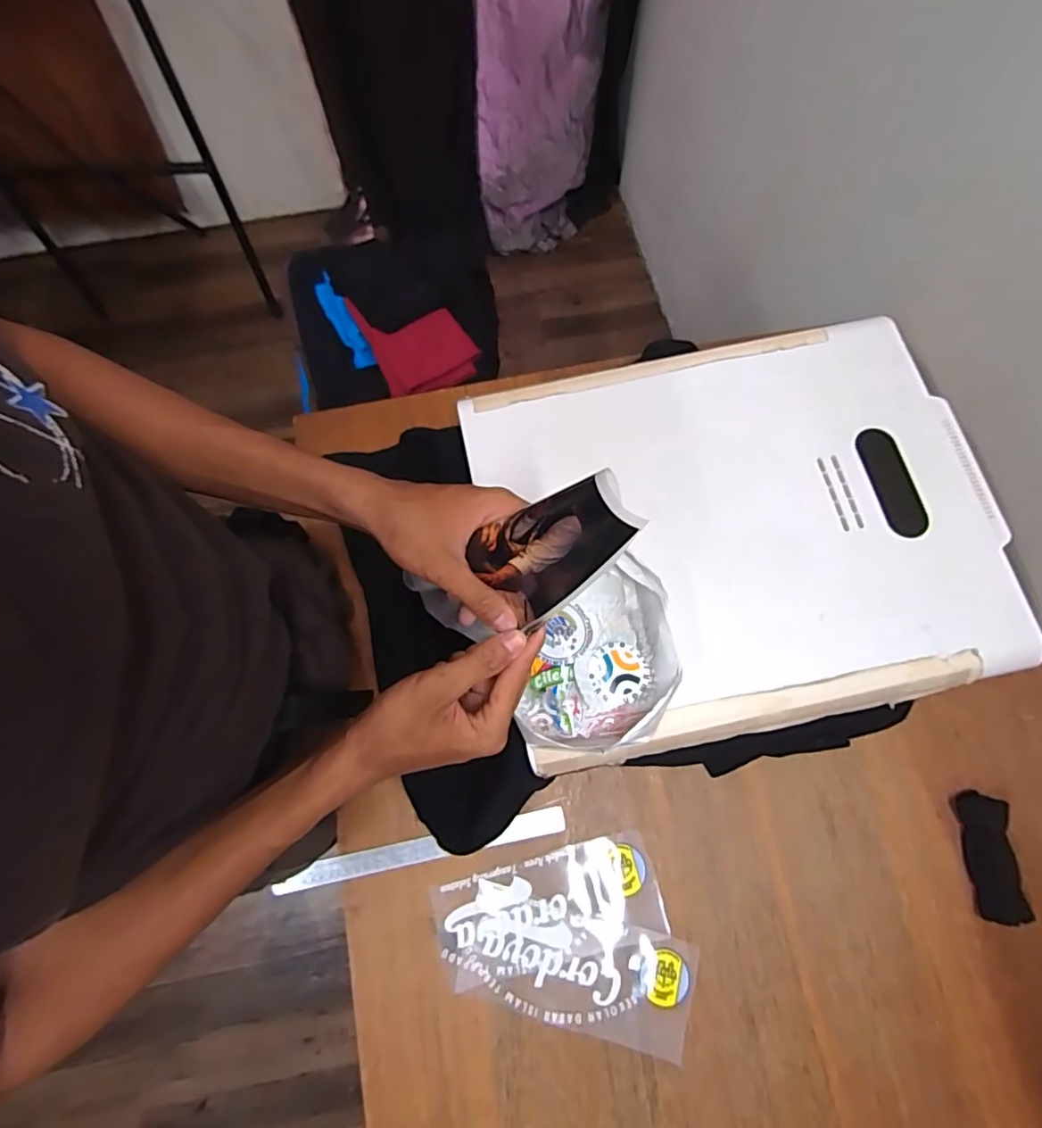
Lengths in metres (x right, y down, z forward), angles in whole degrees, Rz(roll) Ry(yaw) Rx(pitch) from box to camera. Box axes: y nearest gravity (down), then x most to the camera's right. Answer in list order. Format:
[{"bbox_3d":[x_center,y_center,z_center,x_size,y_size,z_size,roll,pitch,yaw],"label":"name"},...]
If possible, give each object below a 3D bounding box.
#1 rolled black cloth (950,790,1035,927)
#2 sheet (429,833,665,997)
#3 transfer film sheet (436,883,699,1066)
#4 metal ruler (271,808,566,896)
[{"bbox_3d":[0.522,0.323,0.628,0.046,0.030,0.132,-1,72,0],"label":"rolled black cloth"},{"bbox_3d":[0.032,0.384,0.627,0.239,0.007,0.110,-14,73,-5],"label":"sheet"},{"bbox_3d":[0.050,0.433,0.611,0.263,0.007,0.111,15,73,5],"label":"transfer film sheet"},{"bbox_3d":[-0.115,0.326,0.644,0.330,0.009,0.027,-12,72,-2],"label":"metal ruler"}]

